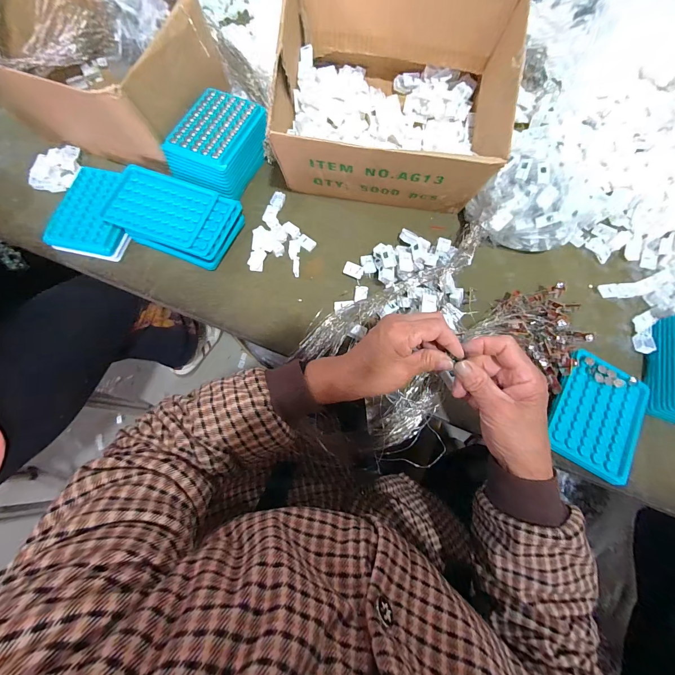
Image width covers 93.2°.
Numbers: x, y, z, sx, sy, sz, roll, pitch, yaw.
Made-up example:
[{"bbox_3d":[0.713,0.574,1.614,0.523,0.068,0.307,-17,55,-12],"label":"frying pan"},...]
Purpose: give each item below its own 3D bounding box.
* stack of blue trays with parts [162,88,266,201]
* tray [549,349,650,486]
[{"bbox_3d":[-0.169,-0.275,0.466,0.100,0.067,0.146,24,72,7],"label":"stack of blue trays with parts"},{"bbox_3d":[0.313,0.092,0.383,0.097,0.008,0.132,31,74,9],"label":"tray"}]

